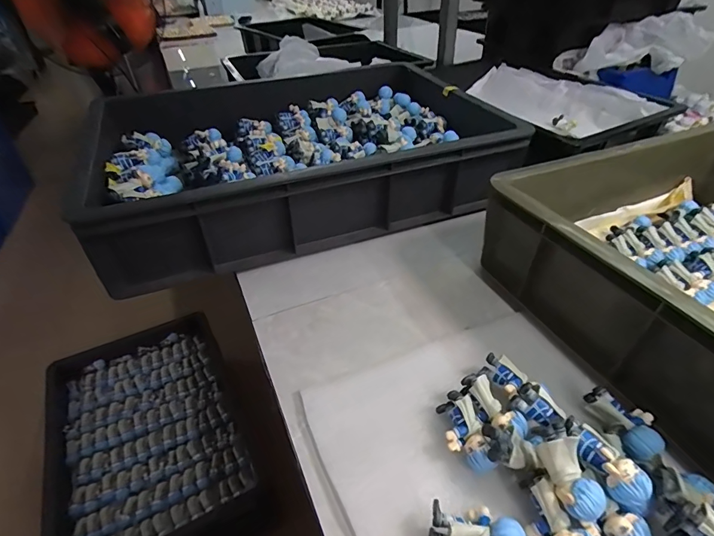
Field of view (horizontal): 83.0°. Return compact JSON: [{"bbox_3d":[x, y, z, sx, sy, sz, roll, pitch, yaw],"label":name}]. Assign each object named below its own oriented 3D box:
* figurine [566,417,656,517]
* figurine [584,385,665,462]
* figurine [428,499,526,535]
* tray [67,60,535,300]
[{"bbox_3d":[0.176,0.138,0.287,0.022,0.028,0.066,-22,44,-22],"label":"figurine"},{"bbox_3d":[0.219,0.129,0.336,0.042,0.022,0.059,-27,46,-27],"label":"figurine"},{"bbox_3d":[0.083,0.182,0.278,0.062,0.029,0.033,7,41,10],"label":"figurine"},{"bbox_3d":[-0.089,-0.219,0.663,0.590,0.126,0.442,-16,42,-17],"label":"tray"}]

